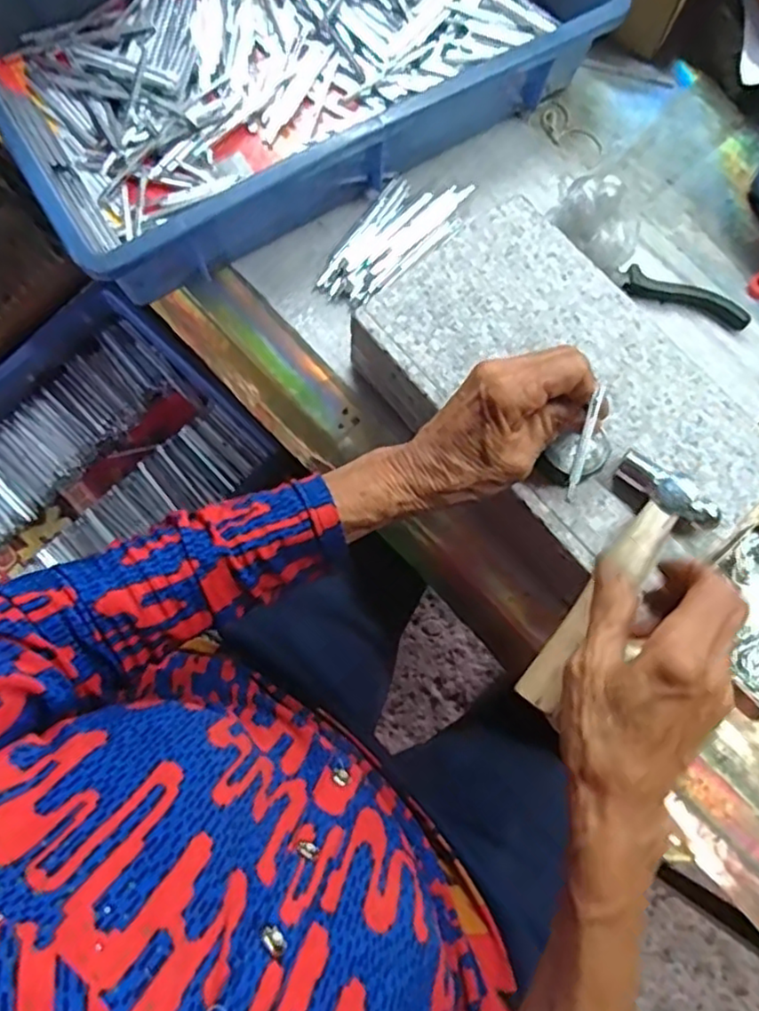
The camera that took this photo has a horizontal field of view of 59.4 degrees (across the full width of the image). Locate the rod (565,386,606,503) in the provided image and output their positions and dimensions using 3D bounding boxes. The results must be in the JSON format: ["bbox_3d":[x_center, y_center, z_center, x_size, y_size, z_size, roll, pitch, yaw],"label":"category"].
[{"bbox_3d":[0.101,-0.030,0.326,0.005,0.006,0.058,19,90,4],"label":"rod"}]

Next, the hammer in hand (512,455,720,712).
[{"bbox_3d":[0.120,0.042,0.364,0.057,0.018,0.149,39,82,9],"label":"hammer in hand"}]

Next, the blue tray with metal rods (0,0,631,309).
[{"bbox_3d":[-0.075,-0.363,0.503,0.426,0.084,0.289,-32,78,-8],"label":"blue tray with metal rods"}]

